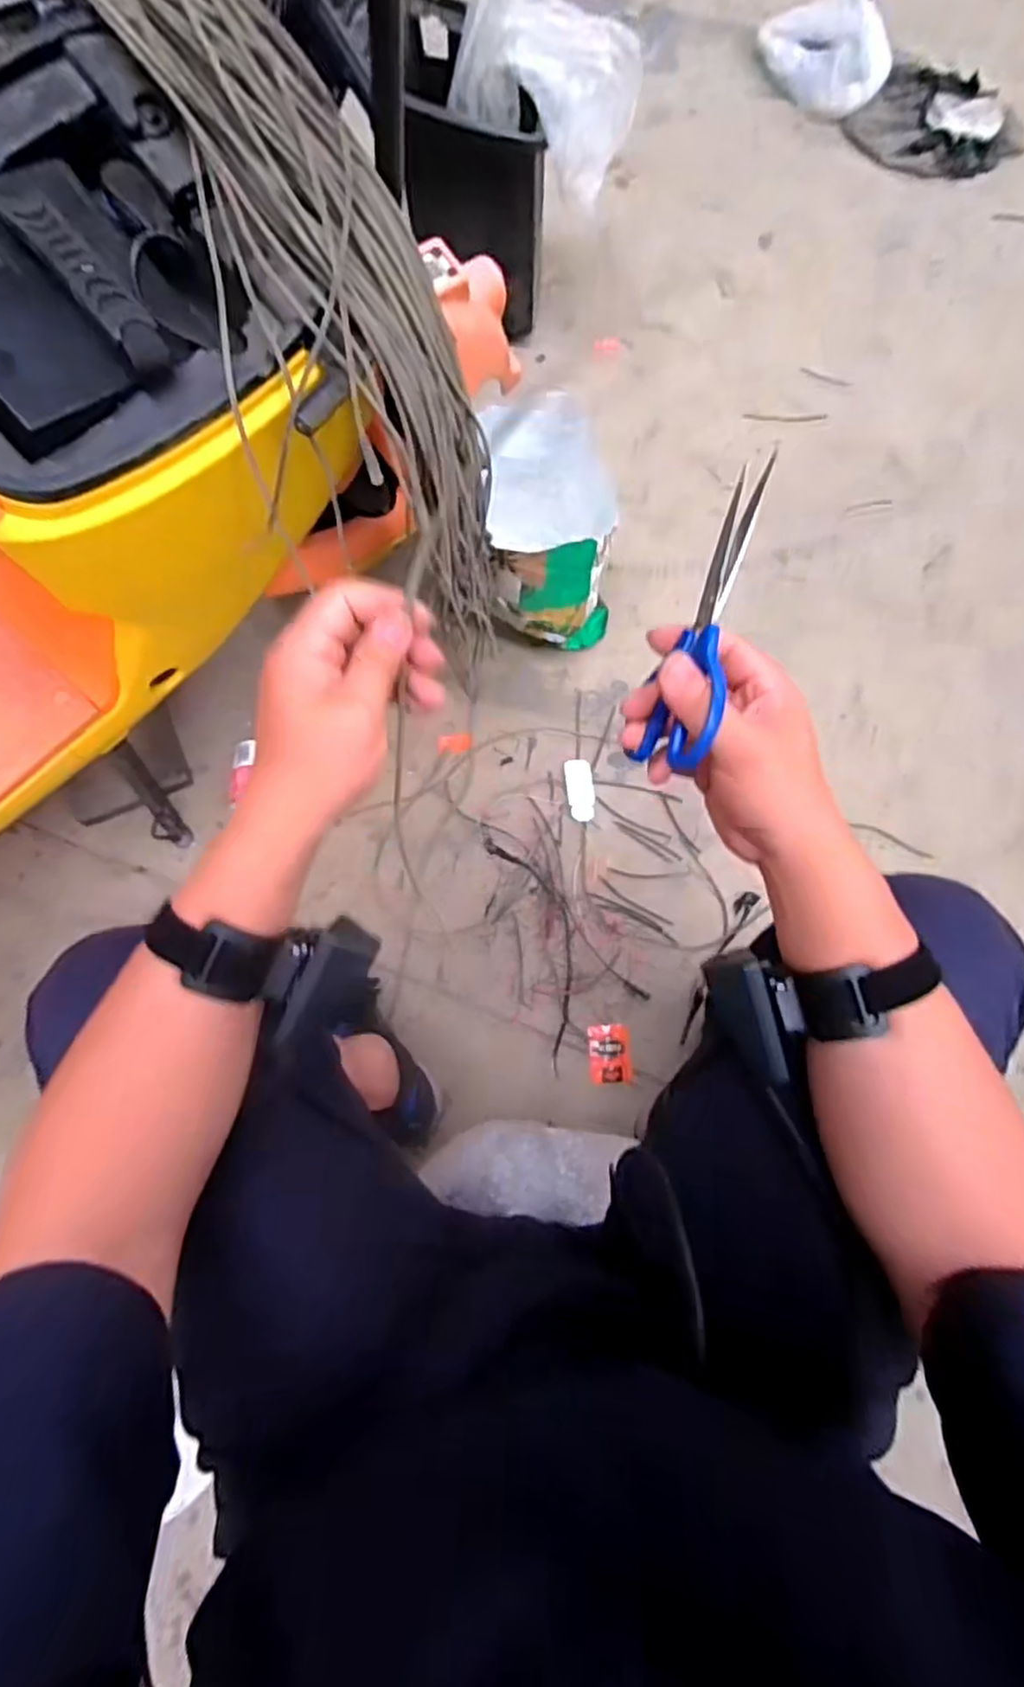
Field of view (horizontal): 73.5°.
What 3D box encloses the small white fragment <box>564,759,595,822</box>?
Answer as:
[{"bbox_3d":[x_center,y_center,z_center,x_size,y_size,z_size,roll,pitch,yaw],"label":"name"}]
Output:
[{"bbox_3d":[0.097,-0.076,0.970,0.038,0.006,0.091,-5,73,-2],"label":"small white fragment"}]

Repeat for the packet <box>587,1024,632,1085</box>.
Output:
[{"bbox_3d":[0.124,0.267,0.868,0.051,0.006,0.071,-1,73,-1],"label":"packet"}]

